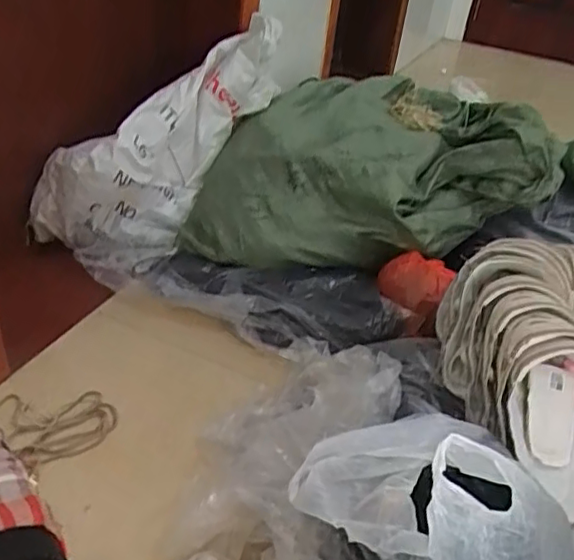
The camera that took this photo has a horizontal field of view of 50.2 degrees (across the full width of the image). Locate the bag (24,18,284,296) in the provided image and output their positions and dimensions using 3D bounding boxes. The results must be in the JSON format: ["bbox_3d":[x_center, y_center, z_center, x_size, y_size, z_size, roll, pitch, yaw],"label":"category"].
[{"bbox_3d":[-0.265,-0.307,1.331,0.681,0.253,0.268,-48,51,-2],"label":"bag"}]

